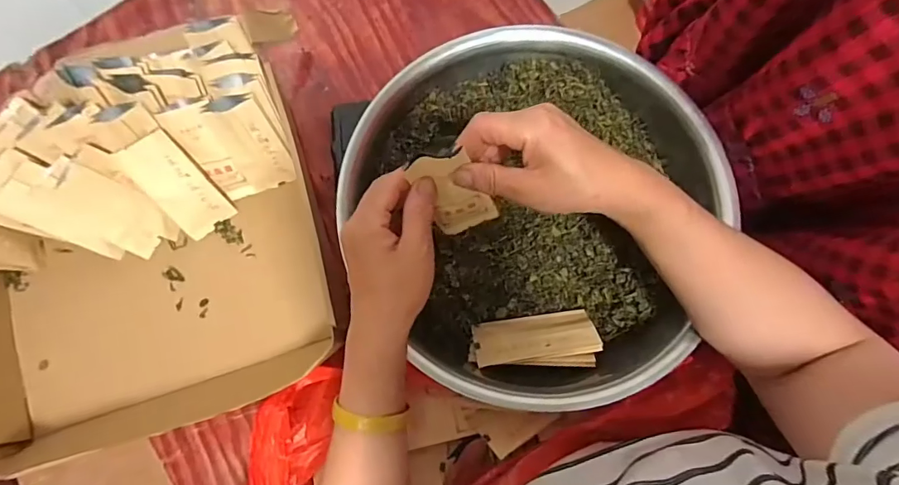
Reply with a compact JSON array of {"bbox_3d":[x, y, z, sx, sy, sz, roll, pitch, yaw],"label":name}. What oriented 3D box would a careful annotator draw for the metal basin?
[{"bbox_3d":[0.067,-0.027,0.444,0.316,0.102,0.330,0,77,-2],"label":"metal basin"}]

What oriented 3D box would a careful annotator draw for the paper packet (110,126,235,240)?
[{"bbox_3d":[-0.260,-0.051,0.453,0.051,0.106,0.014,-34,38,-9],"label":"paper packet"}]

